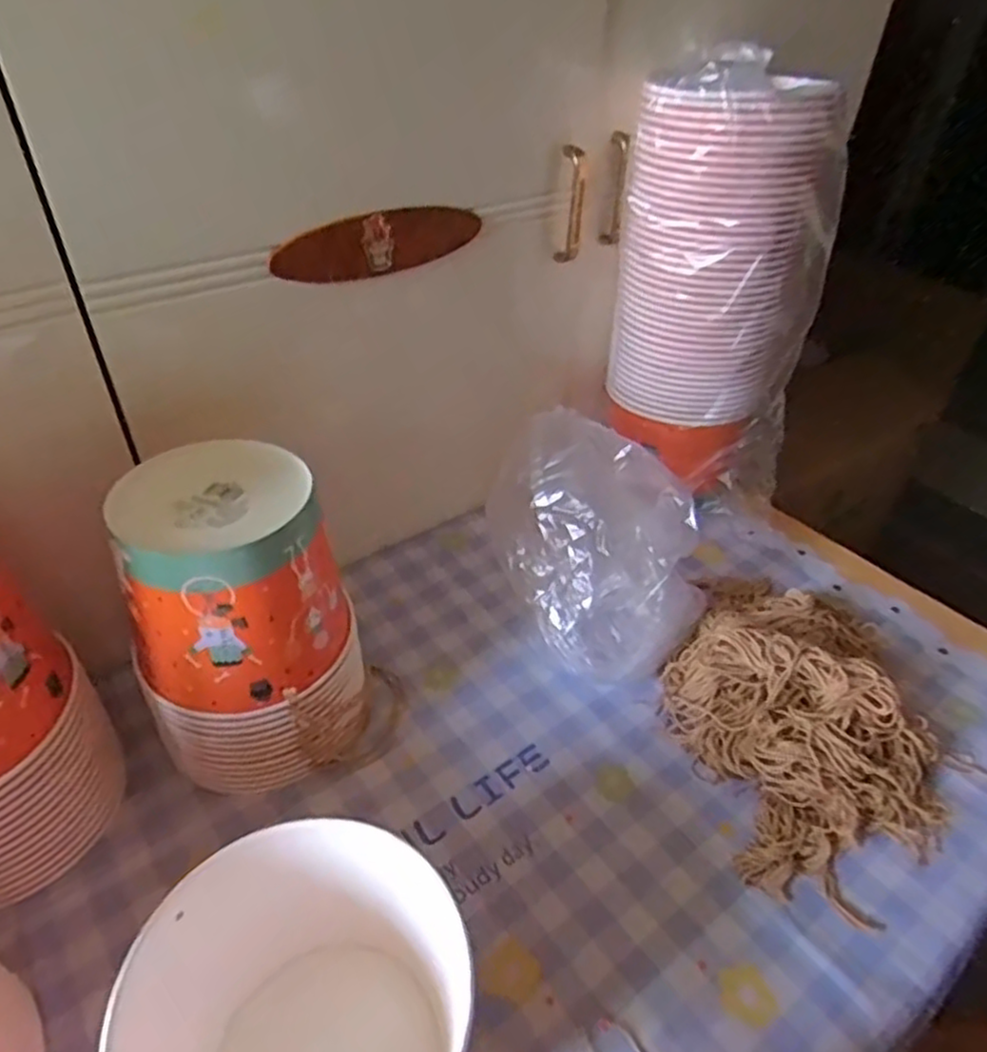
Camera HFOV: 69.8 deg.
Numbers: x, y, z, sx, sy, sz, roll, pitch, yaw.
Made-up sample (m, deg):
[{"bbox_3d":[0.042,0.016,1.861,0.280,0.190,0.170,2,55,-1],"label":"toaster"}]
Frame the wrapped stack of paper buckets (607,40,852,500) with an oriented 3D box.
[{"bbox_3d":[0.221,-0.221,0.701,0.170,0.386,0.145,33,49,31],"label":"wrapped stack of paper buckets"}]

